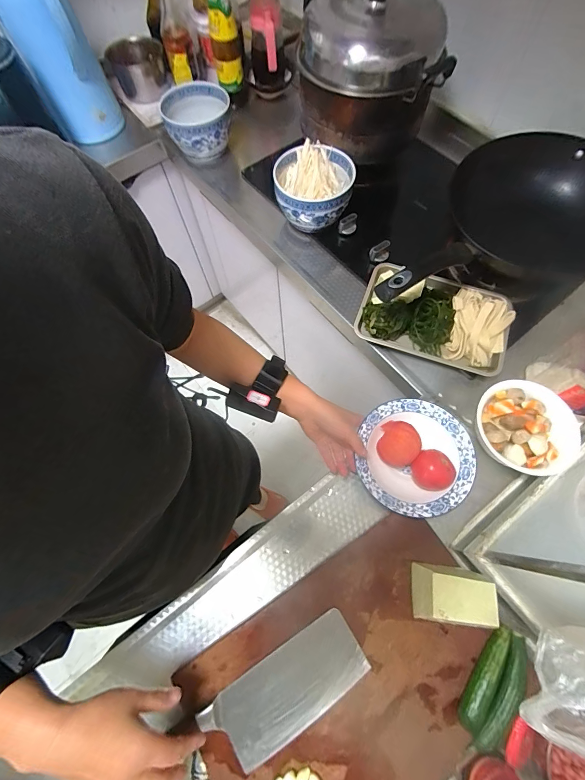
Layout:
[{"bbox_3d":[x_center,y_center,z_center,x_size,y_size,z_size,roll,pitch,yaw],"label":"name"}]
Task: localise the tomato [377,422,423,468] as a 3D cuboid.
[{"bbox_3d":[0.166,0.087,0.528,0.061,0.065,0.063,-1,68,2],"label":"tomato"}]

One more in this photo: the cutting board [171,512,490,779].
[{"bbox_3d":[0.080,0.386,0.429,0.398,0.018,0.281,-31,70,-10],"label":"cutting board"}]

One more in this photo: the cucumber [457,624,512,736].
[{"bbox_3d":[0.239,0.359,0.421,0.028,0.027,0.124,29,72,13],"label":"cucumber"}]

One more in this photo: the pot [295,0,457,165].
[{"bbox_3d":[0.145,-0.620,0.646,0.259,0.187,0.242,3,68,3],"label":"pot"}]

